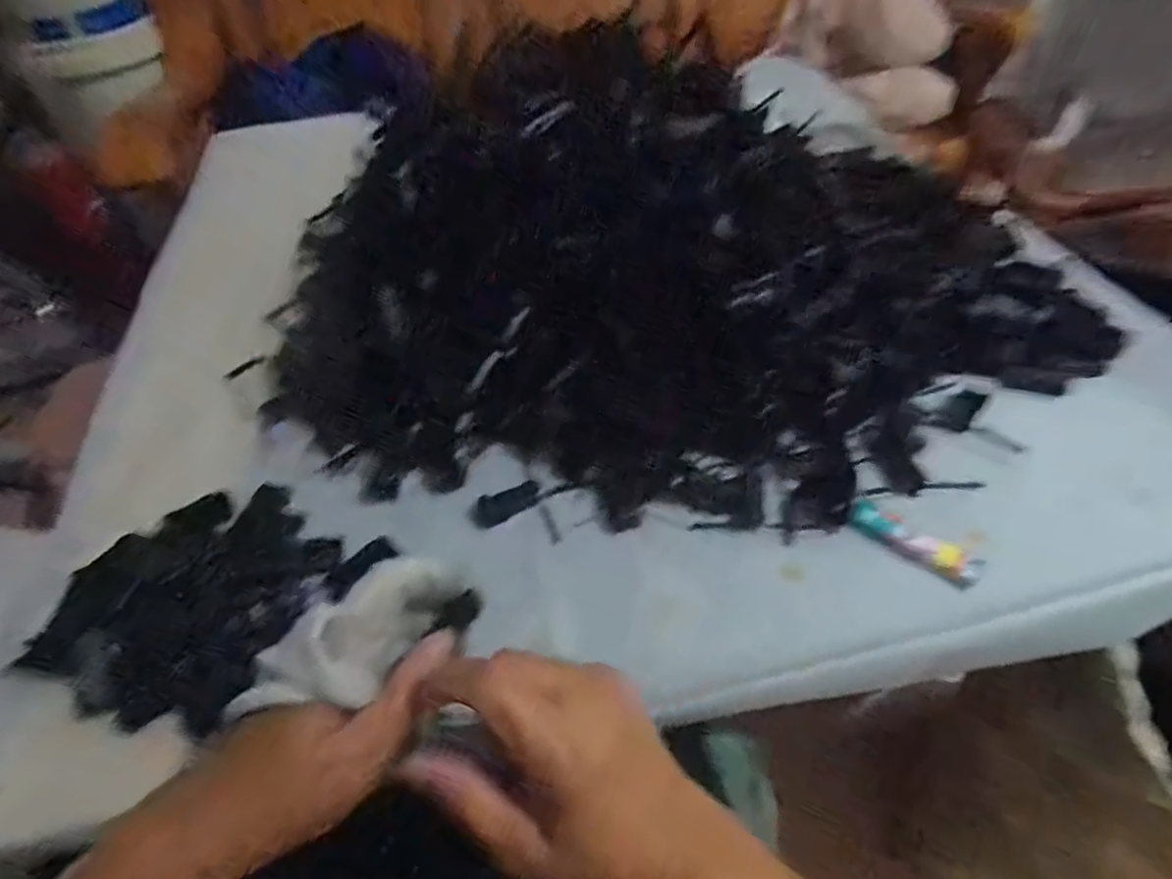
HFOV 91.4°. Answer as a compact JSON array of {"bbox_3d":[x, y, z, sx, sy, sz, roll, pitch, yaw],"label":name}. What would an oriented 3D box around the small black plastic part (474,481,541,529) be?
[{"bbox_3d":[-0.057,0.045,0.409,0.050,0.005,0.021,-26,55,-18],"label":"small black plastic part"}]

